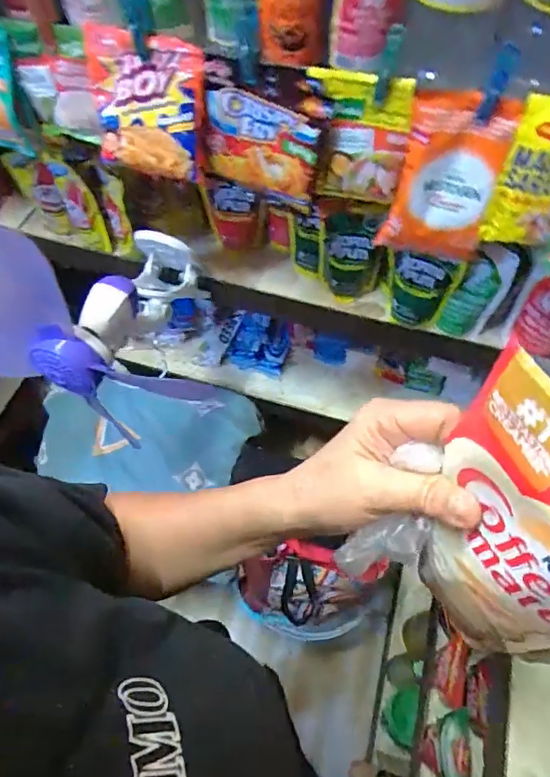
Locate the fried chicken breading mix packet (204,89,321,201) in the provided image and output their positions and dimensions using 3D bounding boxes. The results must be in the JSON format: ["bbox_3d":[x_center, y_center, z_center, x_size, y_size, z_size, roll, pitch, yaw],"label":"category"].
[{"bbox_3d":[-0.019,-0.241,0.523,0.123,0.089,0.018,23,61,14],"label":"fried chicken breading mix packet"}]

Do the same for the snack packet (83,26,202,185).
[{"bbox_3d":[-0.129,-0.279,0.521,0.117,0.118,0.050,20,60,12],"label":"snack packet"}]

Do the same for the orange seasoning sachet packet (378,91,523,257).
[{"bbox_3d":[0.159,-0.188,0.489,0.089,0.160,0.027,12,59,7],"label":"orange seasoning sachet packet"}]

